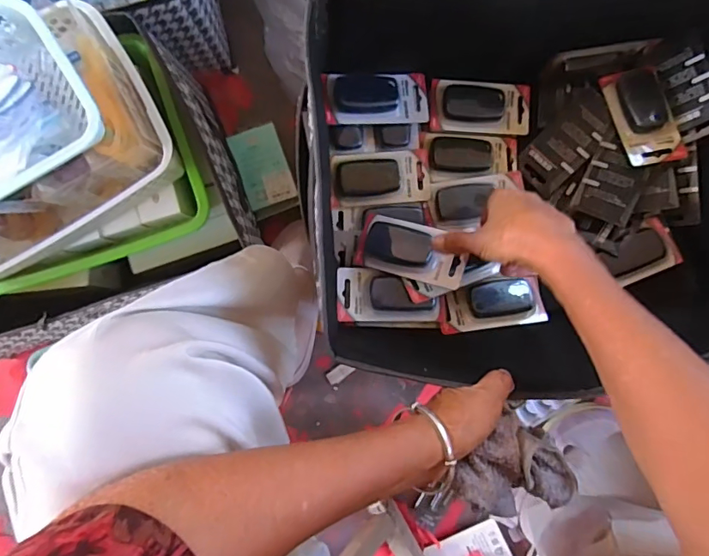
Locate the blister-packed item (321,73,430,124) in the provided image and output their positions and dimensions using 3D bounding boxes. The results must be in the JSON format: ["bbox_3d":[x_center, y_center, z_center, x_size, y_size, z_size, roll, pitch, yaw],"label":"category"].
[{"bbox_3d":[0.024,-0.188,0.505,0.109,0.019,0.051,-5,92,-13],"label":"blister-packed item"}]

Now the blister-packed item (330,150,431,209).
[{"bbox_3d":[0.027,-0.107,0.520,0.103,0.014,0.057,-4,92,0],"label":"blister-packed item"}]

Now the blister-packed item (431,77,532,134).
[{"bbox_3d":[0.139,-0.186,0.523,0.109,0.026,0.055,1,92,0],"label":"blister-packed item"}]

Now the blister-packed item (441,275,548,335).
[{"bbox_3d":[0.141,0.026,0.495,0.103,0.026,0.050,-8,92,1],"label":"blister-packed item"}]

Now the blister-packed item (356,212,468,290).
[{"bbox_3d":[0.053,-0.025,0.474,0.111,0.018,0.057,23,92,21],"label":"blister-packed item"}]

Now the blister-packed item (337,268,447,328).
[{"bbox_3d":[0.039,0.022,0.494,0.113,0.031,0.053,6,92,0],"label":"blister-packed item"}]

